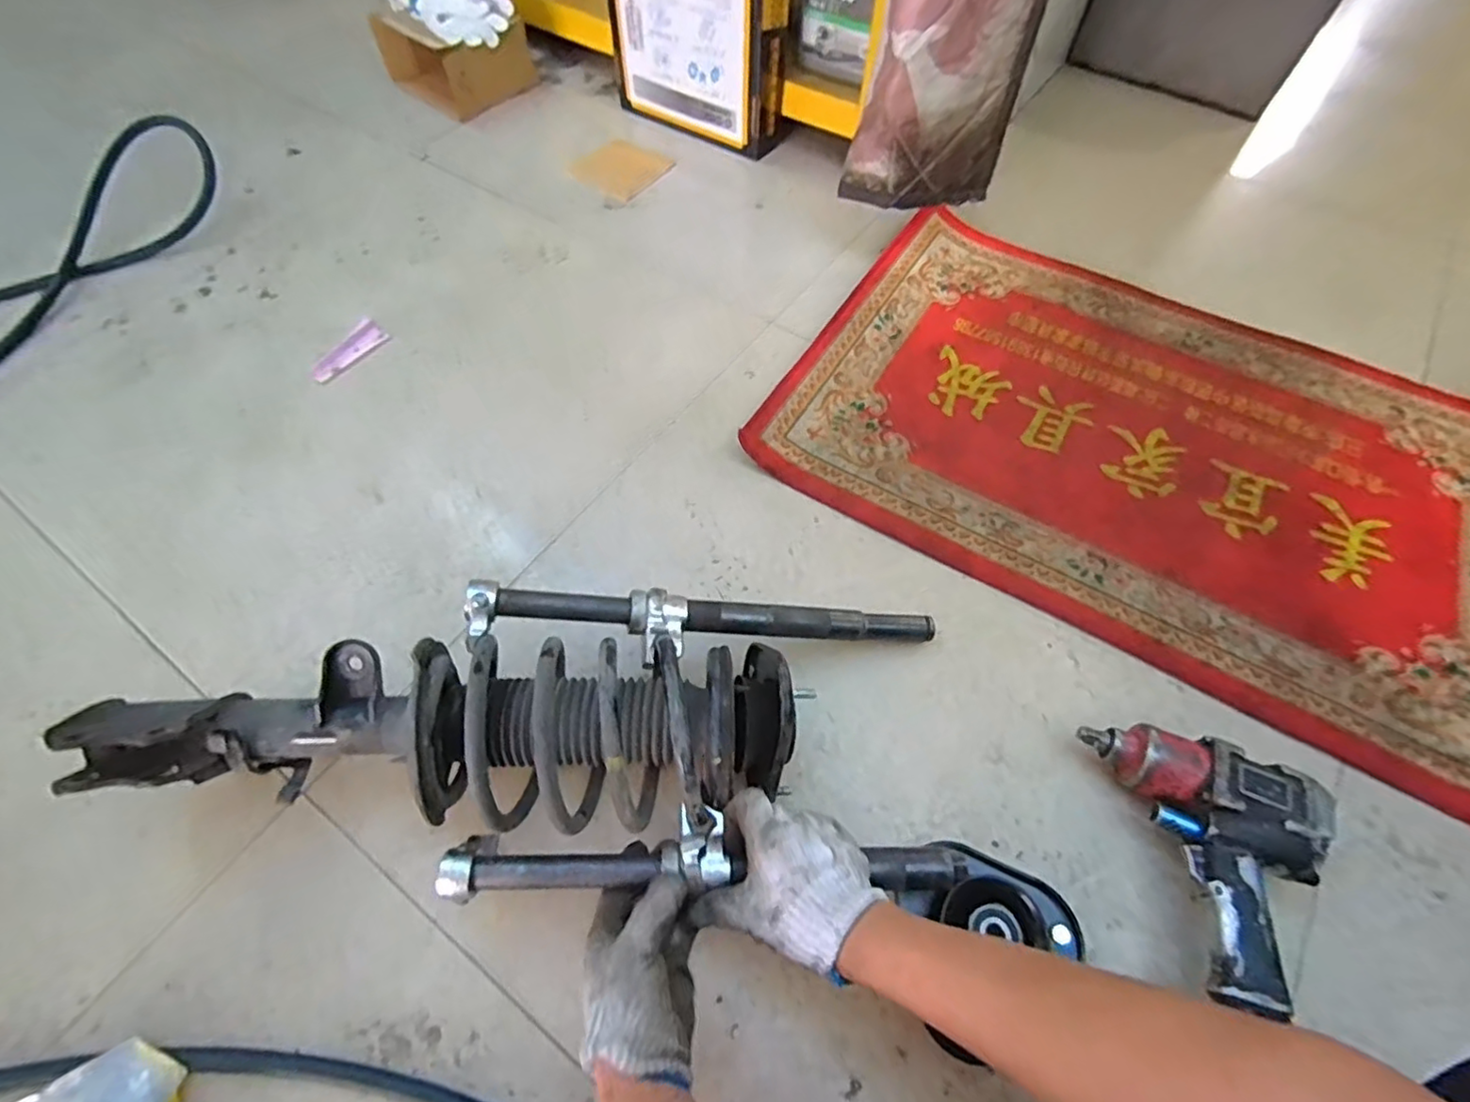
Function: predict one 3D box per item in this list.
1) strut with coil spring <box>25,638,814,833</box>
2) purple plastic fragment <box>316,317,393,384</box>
[{"bbox_3d":[-0.240,0.152,0.537,0.566,0.142,0.142,0,60,0],"label":"strut with coil spring"},{"bbox_3d":[-0.544,-0.282,0.881,0.062,0.005,0.118,31,65,17],"label":"purple plastic fragment"}]

